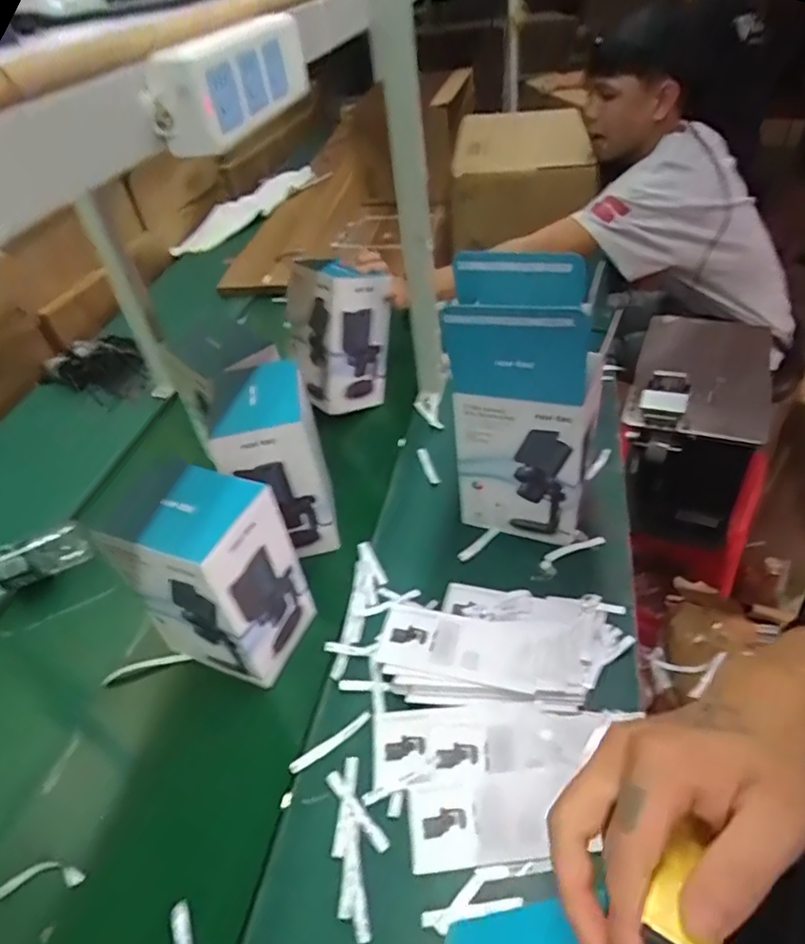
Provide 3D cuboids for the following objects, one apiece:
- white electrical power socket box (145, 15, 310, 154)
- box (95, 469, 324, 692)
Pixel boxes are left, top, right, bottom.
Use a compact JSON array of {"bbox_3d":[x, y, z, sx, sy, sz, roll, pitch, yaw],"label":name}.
[{"bbox_3d":[-0.108,-0.257,0.379,0.034,0.051,0.162,5,44,12],"label":"white electrical power socket box"},{"bbox_3d":[-0.205,0.121,0.667,0.131,0.211,0.115,10,45,19],"label":"box"}]

